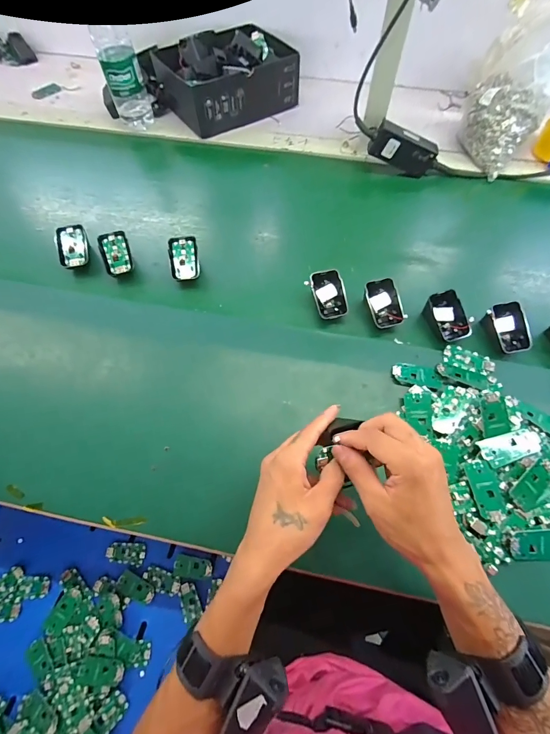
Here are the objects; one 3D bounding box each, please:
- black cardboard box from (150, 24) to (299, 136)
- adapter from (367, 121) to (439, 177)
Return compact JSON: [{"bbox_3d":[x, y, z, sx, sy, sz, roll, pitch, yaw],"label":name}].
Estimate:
[{"bbox_3d":[-0.088,-0.596,0.716,0.262,0.092,0.181,-30,68,-14],"label":"black cardboard box"},{"bbox_3d":[0.227,-0.384,0.615,0.114,0.055,0.028,19,64,-12],"label":"adapter"}]

